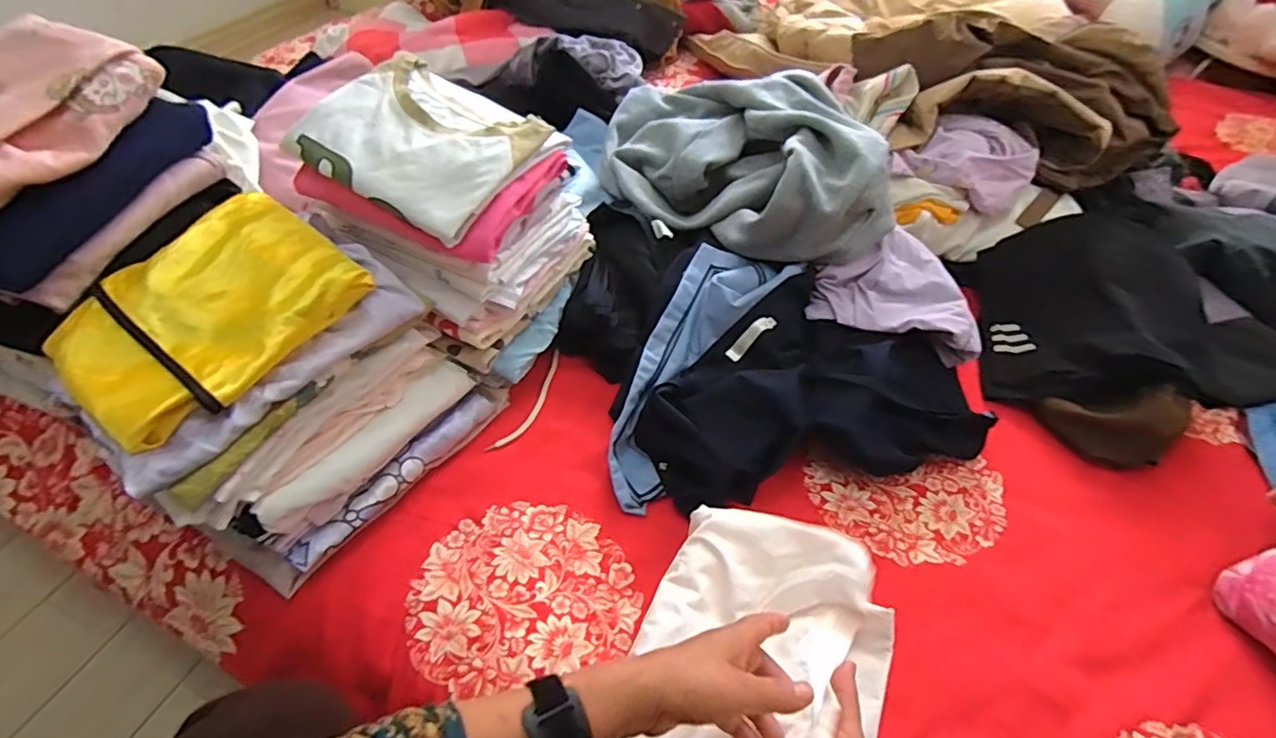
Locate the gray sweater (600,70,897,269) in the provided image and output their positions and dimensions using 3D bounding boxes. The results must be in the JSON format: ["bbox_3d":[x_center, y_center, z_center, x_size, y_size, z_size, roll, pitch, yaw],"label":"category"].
[{"bbox_3d":[0.138,-0.317,0.830,0.372,0.149,0.405,6,52,0],"label":"gray sweater"}]

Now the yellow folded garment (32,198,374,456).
[{"bbox_3d":[-0.371,-0.052,0.508,0.164,0.054,0.227,30,55,17],"label":"yellow folded garment"}]

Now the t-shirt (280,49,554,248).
[{"bbox_3d":[-0.213,-0.230,0.584,0.206,0.050,0.186,29,55,17],"label":"t-shirt"}]

